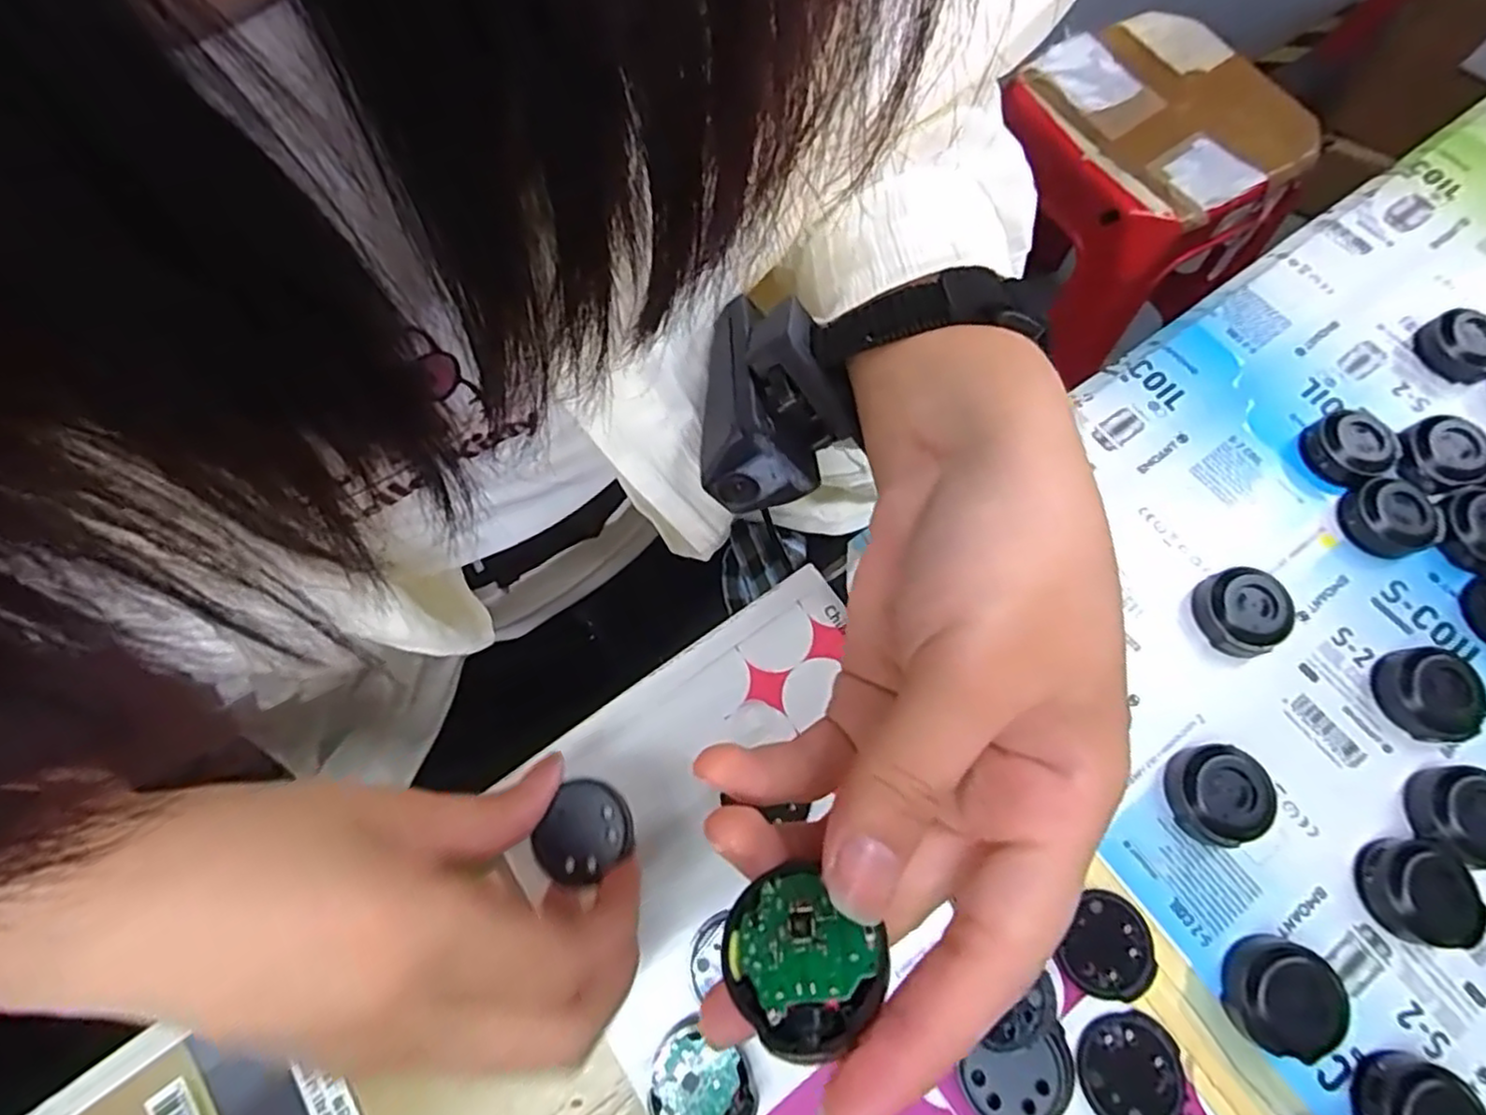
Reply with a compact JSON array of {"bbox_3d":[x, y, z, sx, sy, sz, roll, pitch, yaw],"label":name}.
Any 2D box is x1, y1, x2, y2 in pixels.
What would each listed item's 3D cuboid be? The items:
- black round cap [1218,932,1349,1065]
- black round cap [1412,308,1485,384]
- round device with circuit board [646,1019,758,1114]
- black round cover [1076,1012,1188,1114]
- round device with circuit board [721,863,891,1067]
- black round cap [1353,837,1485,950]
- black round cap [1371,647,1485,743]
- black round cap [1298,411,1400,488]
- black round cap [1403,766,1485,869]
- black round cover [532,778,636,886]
[{"bbox_3d":[0.162,0.130,0.207,0.034,0.014,0.029,18,69,8],"label":"black round cap"},{"bbox_3d":[0.297,-0.087,0.293,0.029,0.014,0.029,0,68,1],"label":"black round cap"},{"bbox_3d":[-0.012,0.152,0.202,0.031,0.011,0.028,23,70,10],"label":"round device with circuit board"},{"bbox_3d":[0.113,0.150,0.205,0.030,0.004,0.029,0,68,1],"label":"black round cover"},{"bbox_3d":[0.010,0.072,0.126,0.025,0.004,0.030,-35,43,-19],"label":"round device with circuit board"},{"bbox_3d":[0.210,0.104,0.219,0.030,0.008,0.030,0,68,1],"label":"black round cap"},{"bbox_3d":[0.235,0.046,0.241,0.027,0.013,0.031,-14,68,-5],"label":"black round cap"},{"bbox_3d":[0.238,-0.043,0.276,0.031,0.013,0.027,-24,69,-9],"label":"black round cap"},{"bbox_3d":[0.234,0.083,0.226,0.034,0.011,0.029,0,68,1],"label":"black round cap"},{"bbox_3d":[-0.046,0.080,0.202,0.026,0.004,0.027,0,68,1],"label":"black round cover"}]

